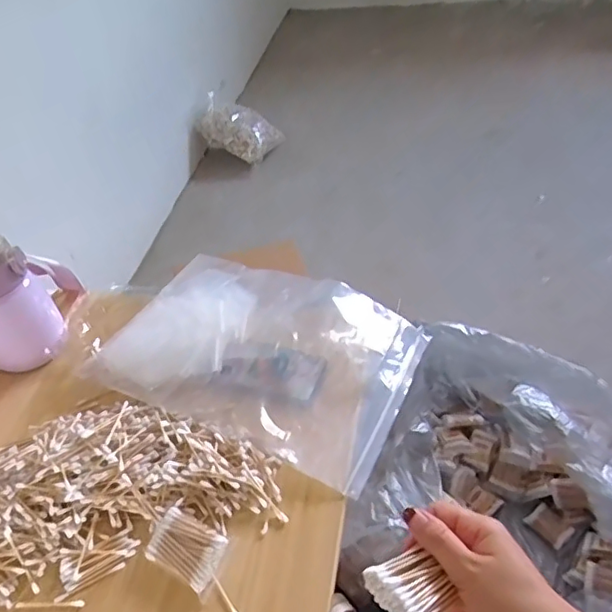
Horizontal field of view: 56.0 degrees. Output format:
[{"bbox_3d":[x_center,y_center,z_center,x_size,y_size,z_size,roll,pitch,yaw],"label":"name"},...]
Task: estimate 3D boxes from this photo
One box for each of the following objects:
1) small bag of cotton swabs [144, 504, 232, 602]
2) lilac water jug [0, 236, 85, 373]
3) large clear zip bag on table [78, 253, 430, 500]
[{"bbox_3d":[-0.118,0.241,0.573,0.075,0.023,0.053,20,50,27],"label":"small bag of cotton swabs"},{"bbox_3d":[-0.379,-0.018,0.758,0.095,0.154,0.168,31,56,32],"label":"lilac water jug"},{"bbox_3d":[-0.057,0.058,0.776,0.391,0.062,0.290,16,48,23],"label":"large clear zip bag on table"}]

